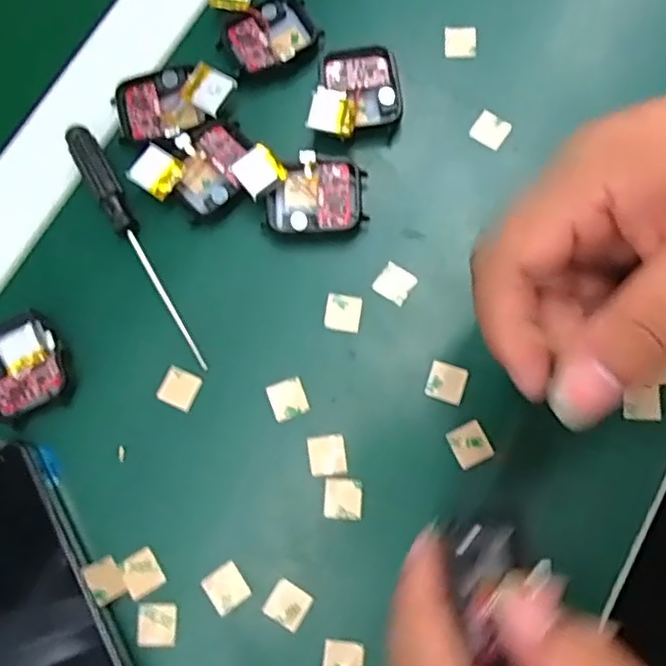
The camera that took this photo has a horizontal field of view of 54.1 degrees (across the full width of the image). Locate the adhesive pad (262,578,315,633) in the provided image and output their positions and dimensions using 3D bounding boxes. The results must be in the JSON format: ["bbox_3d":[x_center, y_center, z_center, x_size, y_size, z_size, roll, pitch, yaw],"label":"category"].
[{"bbox_3d":[-0.018,0.110,0.263,0.016,0.004,0.015,31,79,8],"label":"adhesive pad"}]

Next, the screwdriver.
[{"bbox_3d":[-0.091,-0.042,0.299,0.013,0.010,0.132,-30,77,-6],"label":"screwdriver"}]

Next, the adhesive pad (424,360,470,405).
[{"bbox_3d":[0.049,0.021,0.282,0.016,0.004,0.016,20,78,6],"label":"adhesive pad"}]

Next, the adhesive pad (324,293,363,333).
[{"bbox_3d":[0.005,-0.010,0.291,0.016,0.004,0.017,9,77,4],"label":"adhesive pad"}]

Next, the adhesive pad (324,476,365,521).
[{"bbox_3d":[0.005,0.069,0.272,0.016,0.004,0.017,4,76,2],"label":"adhesive pad"}]

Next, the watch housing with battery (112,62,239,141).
[{"bbox_3d":[-0.076,-0.112,0.310,0.056,0.011,0.038,-18,76,-3],"label":"watch housing with battery"}]

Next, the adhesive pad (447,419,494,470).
[{"bbox_3d":[0.058,0.047,0.275,0.015,0.004,0.017,-25,77,-4],"label":"adhesive pad"}]

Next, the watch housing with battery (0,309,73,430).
[{"bbox_3d":[-0.137,0.015,0.287,0.038,0.007,0.048,-24,77,-4],"label":"watch housing with battery"}]

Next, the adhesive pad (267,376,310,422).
[{"bbox_3d":[-0.020,0.028,0.283,0.015,0.004,0.016,-21,77,-4],"label":"adhesive pad"}]

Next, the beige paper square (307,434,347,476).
[{"bbox_3d":[-0.002,0.052,0.277,0.015,0.004,0.016,-7,76,0],"label":"beige paper square"}]

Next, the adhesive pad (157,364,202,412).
[{"bbox_3d":[-0.068,0.024,0.288,0.017,0.004,0.016,24,78,7],"label":"adhesive pad"}]

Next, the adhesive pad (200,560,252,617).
[{"bbox_3d":[-0.044,0.104,0.266,0.015,0.004,0.016,-34,78,-7],"label":"adhesive pad"}]

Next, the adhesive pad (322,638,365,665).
[{"bbox_3d":[0.004,0.130,0.257,0.016,0.004,0.016,5,76,3],"label":"adhesive pad"}]

